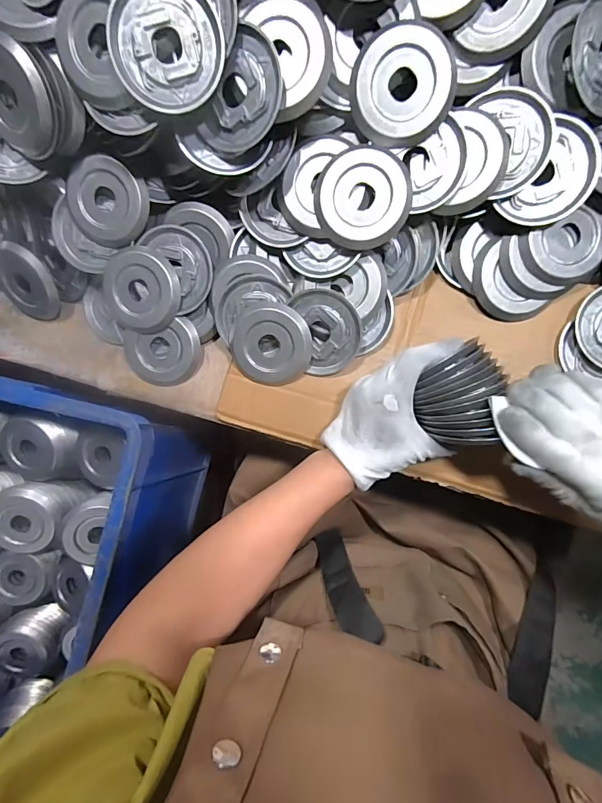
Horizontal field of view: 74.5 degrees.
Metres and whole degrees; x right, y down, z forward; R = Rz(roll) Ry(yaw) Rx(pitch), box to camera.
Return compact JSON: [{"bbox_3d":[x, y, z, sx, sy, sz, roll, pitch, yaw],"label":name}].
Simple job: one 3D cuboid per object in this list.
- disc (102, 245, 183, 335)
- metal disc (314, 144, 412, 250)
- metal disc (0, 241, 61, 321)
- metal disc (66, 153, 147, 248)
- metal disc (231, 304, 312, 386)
[{"bbox_3d":[-0.165,-0.115,0.411,0.080,0.010,0.083,12,106,9],"label":"disc"},{"bbox_3d":[0.055,-0.181,0.351,0.081,0.008,0.082,1,101,7],"label":"metal disc"},{"bbox_3d":[-0.302,-0.129,0.436,0.074,0.013,0.080,14,129,17],"label":"metal disc"},{"bbox_3d":[-0.196,-0.199,0.396,0.083,0.008,0.077,3,111,8],"label":"metal disc"},{"bbox_3d":[-0.031,-0.058,0.405,0.080,0.010,0.078,2,100,12],"label":"metal disc"}]

